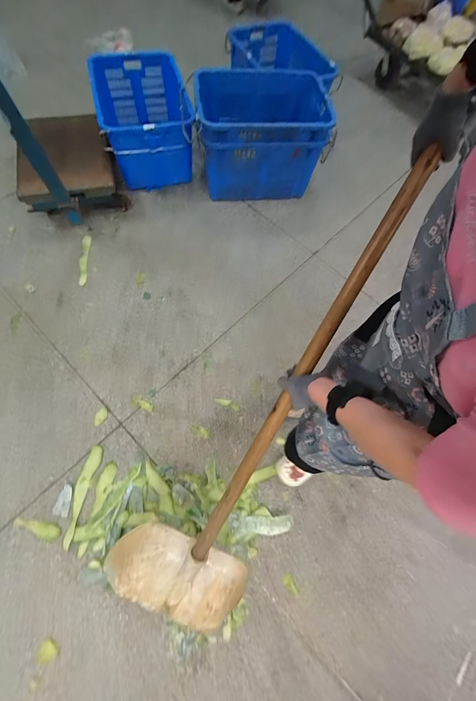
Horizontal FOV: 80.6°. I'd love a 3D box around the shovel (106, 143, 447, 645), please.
[{"bbox_3d":[0.071,0.155,0.620,0.314,0.098,1.137,31,101,10],"label":"shovel"}]

